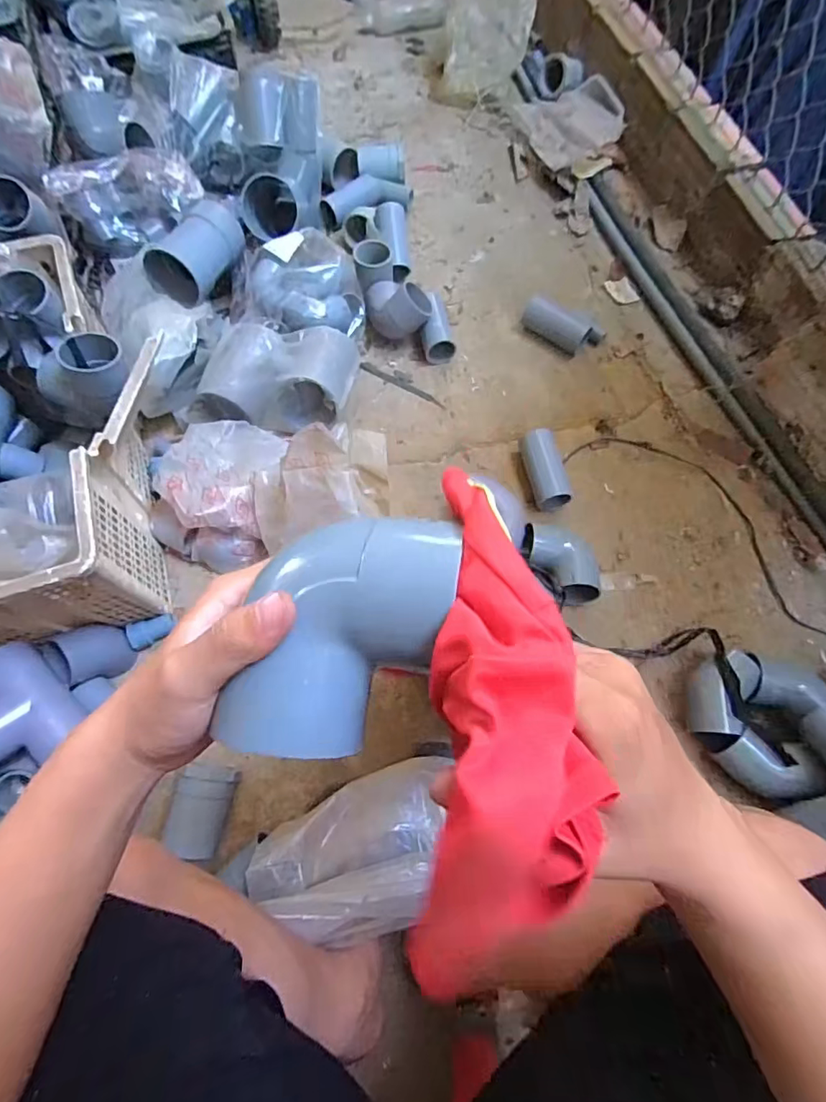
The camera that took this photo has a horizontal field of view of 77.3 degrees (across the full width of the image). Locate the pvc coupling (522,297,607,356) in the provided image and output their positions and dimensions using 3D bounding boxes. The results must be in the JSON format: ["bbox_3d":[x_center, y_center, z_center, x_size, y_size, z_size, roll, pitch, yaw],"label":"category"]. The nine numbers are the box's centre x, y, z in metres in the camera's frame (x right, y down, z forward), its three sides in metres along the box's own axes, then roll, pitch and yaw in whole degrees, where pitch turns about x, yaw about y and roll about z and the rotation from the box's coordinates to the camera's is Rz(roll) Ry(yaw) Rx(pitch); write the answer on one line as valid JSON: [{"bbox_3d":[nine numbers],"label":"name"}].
[{"bbox_3d":[0.265,-0.400,0.924,0.144,0.054,0.062,32,73,9],"label":"pvc coupling"}]

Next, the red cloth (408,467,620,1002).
[{"bbox_3d":[0.033,0.050,0.177,0.056,0.028,0.170,2,72,-1],"label":"red cloth"}]

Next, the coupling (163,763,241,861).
[{"bbox_3d":[-0.251,0.305,0.613,0.059,0.060,0.093,11,70,2],"label":"coupling"}]

